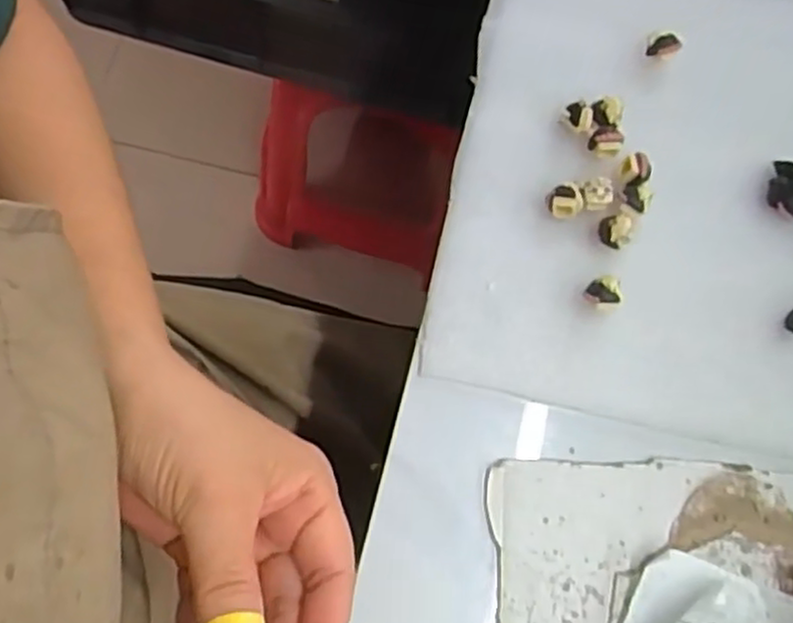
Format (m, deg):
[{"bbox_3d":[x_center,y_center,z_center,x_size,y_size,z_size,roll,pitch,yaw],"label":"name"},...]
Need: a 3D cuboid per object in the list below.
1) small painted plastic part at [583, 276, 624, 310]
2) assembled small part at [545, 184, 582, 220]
[{"bbox_3d":[0.094,-0.007,0.338,0.016,0.018,0.012,37,73,8],"label":"small painted plastic part"},{"bbox_3d":[0.079,-0.052,0.352,0.016,0.013,0.014,12,71,-1],"label":"assembled small part"}]

